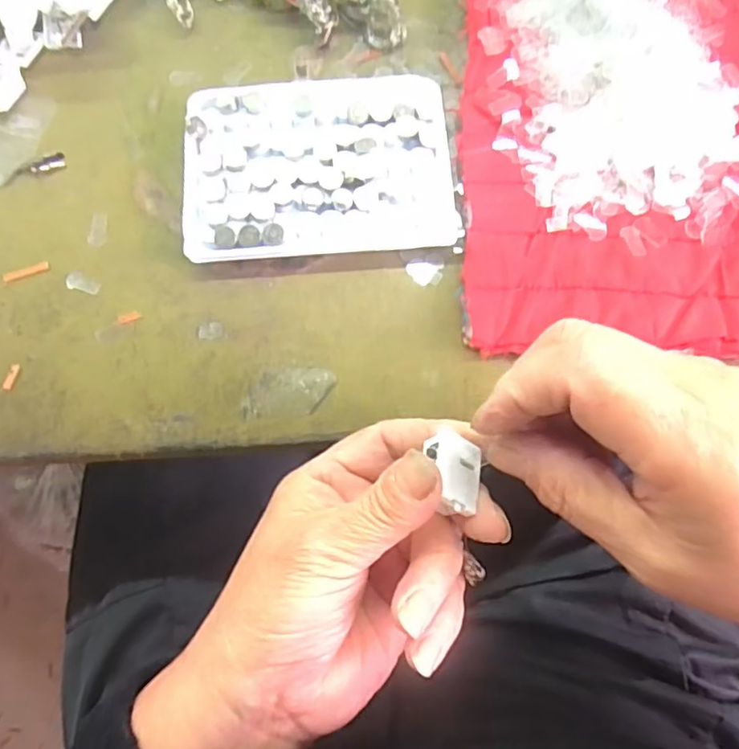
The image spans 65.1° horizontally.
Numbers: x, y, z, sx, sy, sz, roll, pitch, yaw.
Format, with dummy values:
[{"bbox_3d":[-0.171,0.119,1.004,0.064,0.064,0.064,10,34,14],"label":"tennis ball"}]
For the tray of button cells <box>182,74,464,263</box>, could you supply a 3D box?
[{"bbox_3d":[-0.025,-0.104,0.291,0.131,0.015,0.093,-6,75,-1],"label":"tray of button cells"}]

